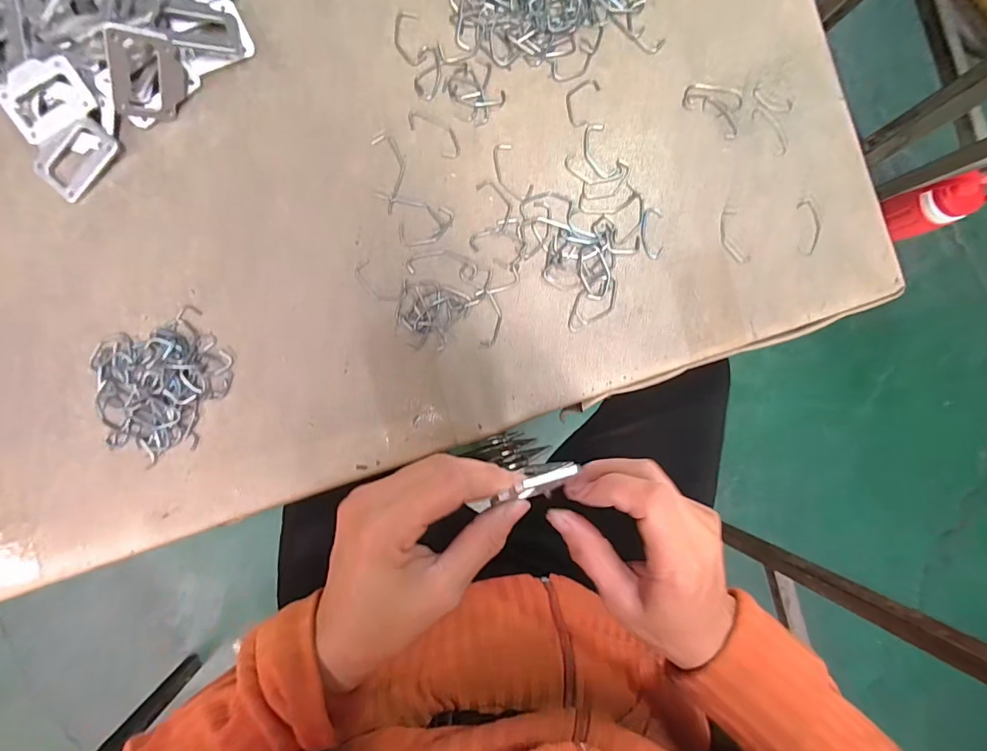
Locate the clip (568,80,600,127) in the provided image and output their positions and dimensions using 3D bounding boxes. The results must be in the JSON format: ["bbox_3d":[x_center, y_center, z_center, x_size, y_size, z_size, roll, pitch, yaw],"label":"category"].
[{"bbox_3d":[0.063,-0.199,0.343,0.020,0.004,0.037,20,87,-5],"label":"clip"}]

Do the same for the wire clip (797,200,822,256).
[{"bbox_3d":[0.239,-0.112,0.359,0.019,0.004,0.042,-2,89,-6],"label":"wire clip"}]

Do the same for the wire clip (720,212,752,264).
[{"bbox_3d":[0.177,-0.102,0.351,0.017,0.004,0.040,-20,91,-6],"label":"wire clip"}]

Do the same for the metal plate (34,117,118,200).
[{"bbox_3d":[-0.268,-0.140,0.304,0.031,0.004,0.050,38,89,-14],"label":"metal plate"}]

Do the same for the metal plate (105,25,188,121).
[{"bbox_3d":[-0.213,-0.185,0.295,0.039,0.052,0.008,-12,57,-36],"label":"metal plate"}]

